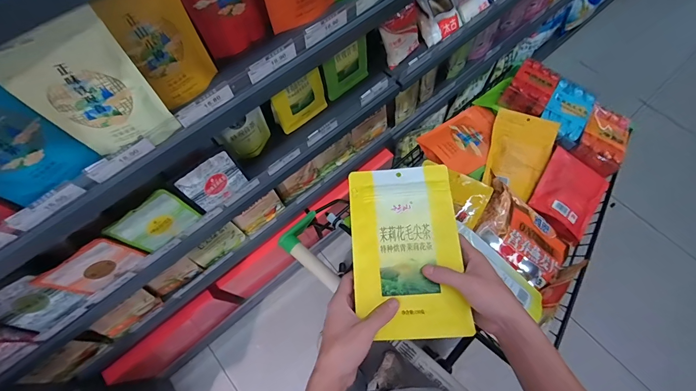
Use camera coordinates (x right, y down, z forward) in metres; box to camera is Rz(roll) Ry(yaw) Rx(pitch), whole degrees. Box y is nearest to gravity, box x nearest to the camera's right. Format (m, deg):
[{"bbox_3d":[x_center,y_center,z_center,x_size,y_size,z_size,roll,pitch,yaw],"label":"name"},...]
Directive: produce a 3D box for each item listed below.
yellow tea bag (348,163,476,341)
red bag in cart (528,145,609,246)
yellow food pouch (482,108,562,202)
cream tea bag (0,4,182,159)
[{"bbox_3d":[0.079,0.069,0.460,0.145,0.019,0.235,-3,67,1],"label":"yellow tea bag"},{"bbox_3d":[0.493,0.000,0.743,0.139,0.028,0.181,39,74,-4],"label":"red bag in cart"},{"bbox_3d":[0.400,-0.098,0.779,0.135,0.040,0.207,21,69,11],"label":"yellow food pouch"},{"bbox_3d":[-0.351,-0.137,0.468,0.135,0.193,0.050,-31,69,-10],"label":"cream tea bag"}]

